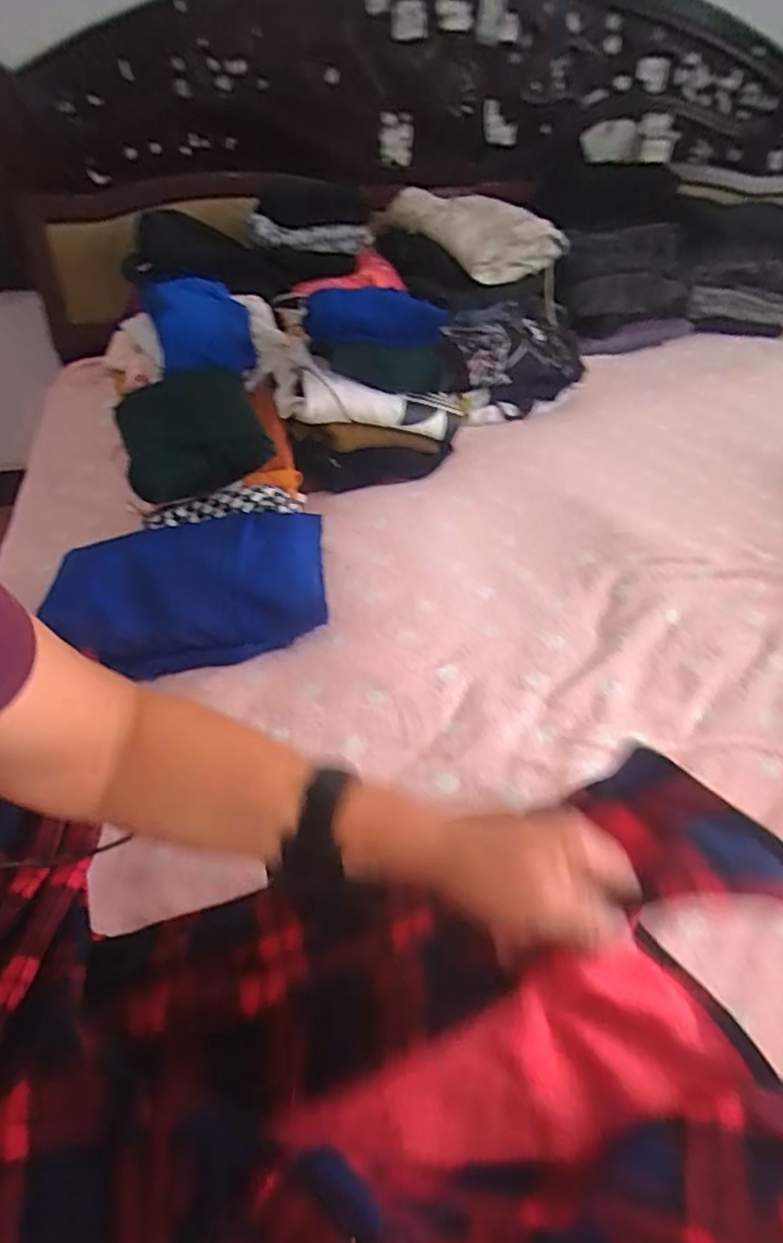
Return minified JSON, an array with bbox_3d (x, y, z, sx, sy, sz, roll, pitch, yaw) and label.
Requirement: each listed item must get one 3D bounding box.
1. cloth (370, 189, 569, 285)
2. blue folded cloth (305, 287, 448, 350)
[{"bbox_3d":[0.156,-0.795,1.231,0.237,0.087,0.365,-20,51,-18],"label":"cloth"},{"bbox_3d":[-0.038,-0.450,0.911,0.229,0.062,0.092,12,48,10],"label":"blue folded cloth"}]

